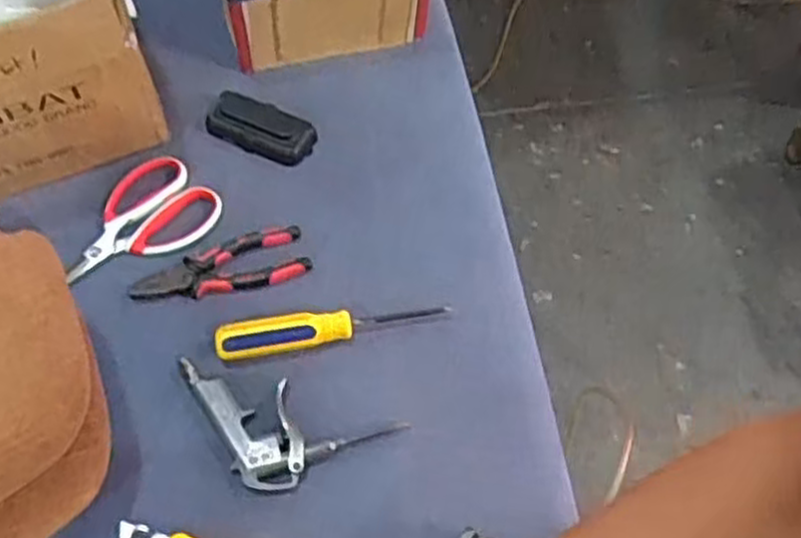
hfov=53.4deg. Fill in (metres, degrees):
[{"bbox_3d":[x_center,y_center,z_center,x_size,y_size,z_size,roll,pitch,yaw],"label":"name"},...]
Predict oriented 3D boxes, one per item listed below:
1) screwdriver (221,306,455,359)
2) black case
[{"bbox_3d":[-0.056,0.047,0.677,0.197,0.021,0.031,-9,59,-7],"label":"screwdriver"},{"bbox_3d":[-0.139,-0.139,0.791,0.107,0.021,0.052,24,61,13],"label":"black case"}]

